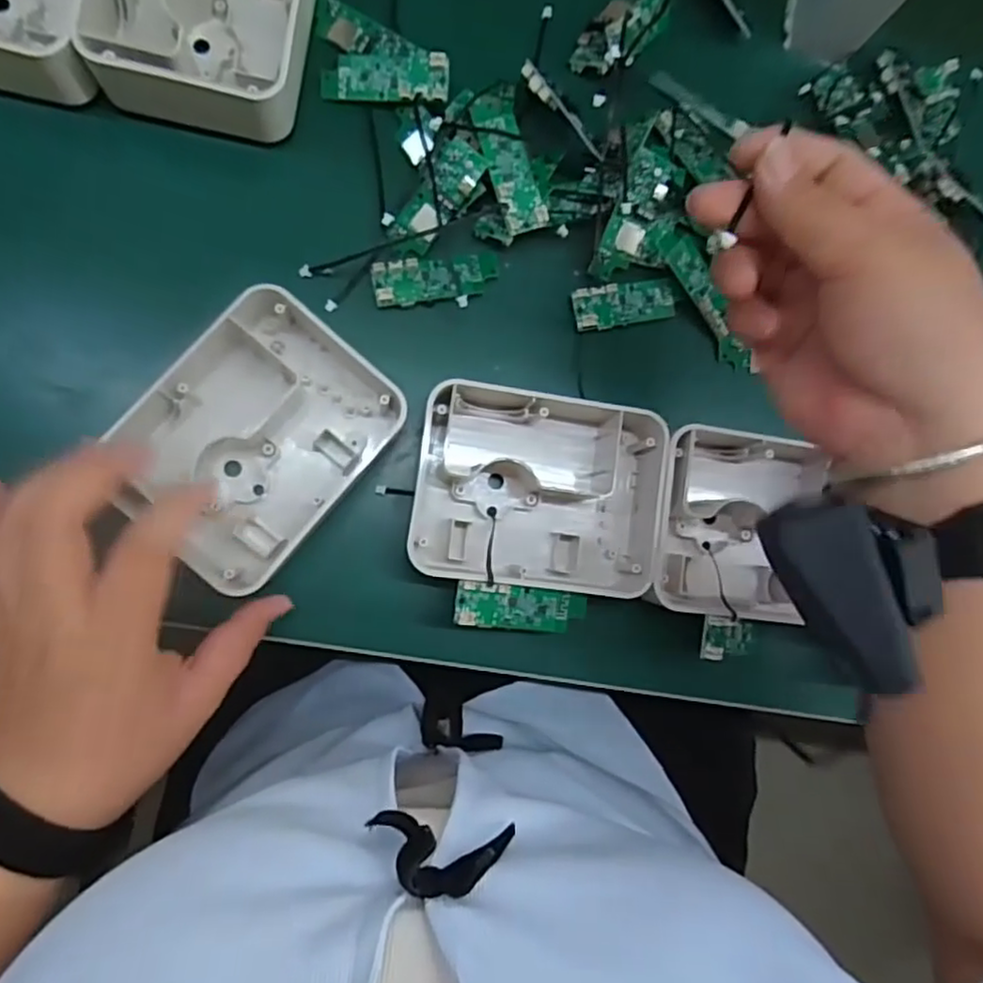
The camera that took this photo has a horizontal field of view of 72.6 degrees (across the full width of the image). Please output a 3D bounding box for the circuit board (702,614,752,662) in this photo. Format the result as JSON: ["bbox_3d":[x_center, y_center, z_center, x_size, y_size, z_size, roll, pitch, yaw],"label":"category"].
[{"bbox_3d":[0.128,0.078,0.357,0.045,0.010,0.021,11,86,-42],"label":"circuit board"}]

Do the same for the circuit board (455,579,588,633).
[{"bbox_3d":[0.016,0.060,0.342,0.070,0.006,0.022,9,89,-18],"label":"circuit board"}]

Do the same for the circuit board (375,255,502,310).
[{"bbox_3d":[-0.030,-0.118,0.371,0.069,0.006,0.024,-10,87,-11],"label":"circuit board"}]

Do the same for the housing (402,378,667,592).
[{"bbox_3d":[0.023,-0.003,0.357,0.132,0.037,0.107,8,84,-9],"label":"housing"}]

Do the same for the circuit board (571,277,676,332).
[{"bbox_3d":[0.078,-0.110,0.390,0.061,0.005,0.024,-13,88,-11],"label":"circuit board"}]

